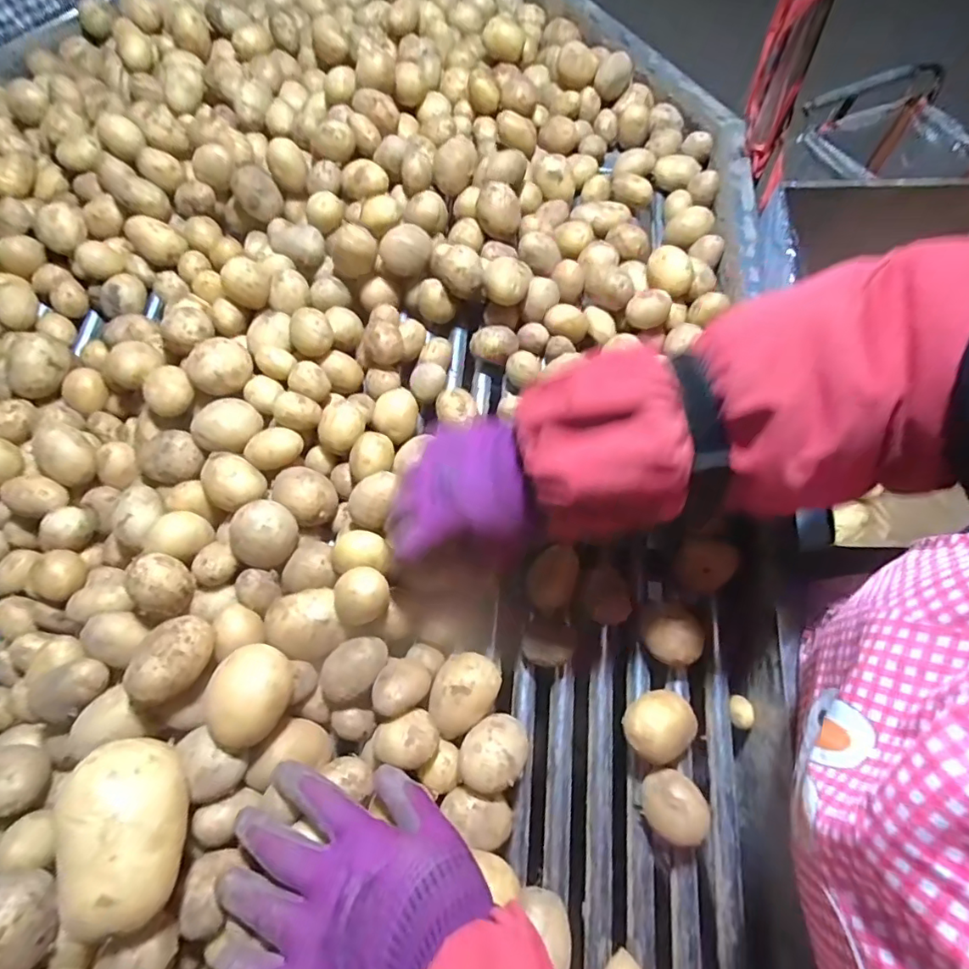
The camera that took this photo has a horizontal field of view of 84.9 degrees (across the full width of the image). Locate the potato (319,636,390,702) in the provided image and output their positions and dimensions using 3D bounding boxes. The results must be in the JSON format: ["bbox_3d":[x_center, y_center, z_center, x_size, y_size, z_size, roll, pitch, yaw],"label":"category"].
[{"bbox_3d":[-0.097,0.138,0.398,0.052,0.026,0.036,-37,76,-10],"label":"potato"}]

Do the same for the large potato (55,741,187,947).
[{"bbox_3d":[-0.207,0.201,0.314,0.052,0.060,0.093,-16,73,-4],"label":"large potato"}]

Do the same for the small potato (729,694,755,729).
[{"bbox_3d":[0.202,0.179,0.416,0.016,0.013,0.024,13,74,5],"label":"small potato"}]

